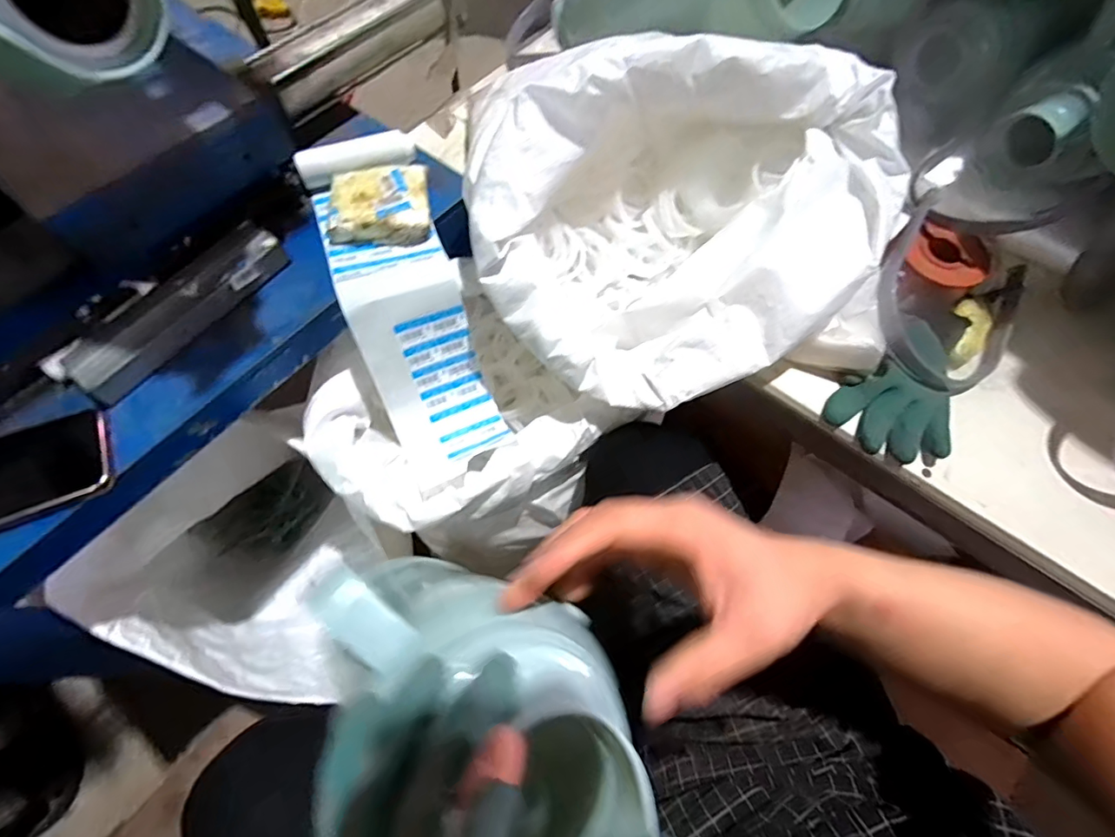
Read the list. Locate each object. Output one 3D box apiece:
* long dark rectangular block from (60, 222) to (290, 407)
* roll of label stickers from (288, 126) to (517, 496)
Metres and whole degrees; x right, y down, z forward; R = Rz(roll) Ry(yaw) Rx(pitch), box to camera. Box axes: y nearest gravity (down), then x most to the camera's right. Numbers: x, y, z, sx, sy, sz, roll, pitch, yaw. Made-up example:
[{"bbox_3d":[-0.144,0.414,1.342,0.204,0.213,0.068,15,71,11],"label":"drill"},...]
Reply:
[{"bbox_3d":[-0.344,-0.103,0.462,0.059,0.025,0.201,36,69,13],"label":"long dark rectangular block"},{"bbox_3d":[-0.158,-0.119,0.523,0.119,0.077,0.370,-19,95,-10],"label":"roll of label stickers"}]

